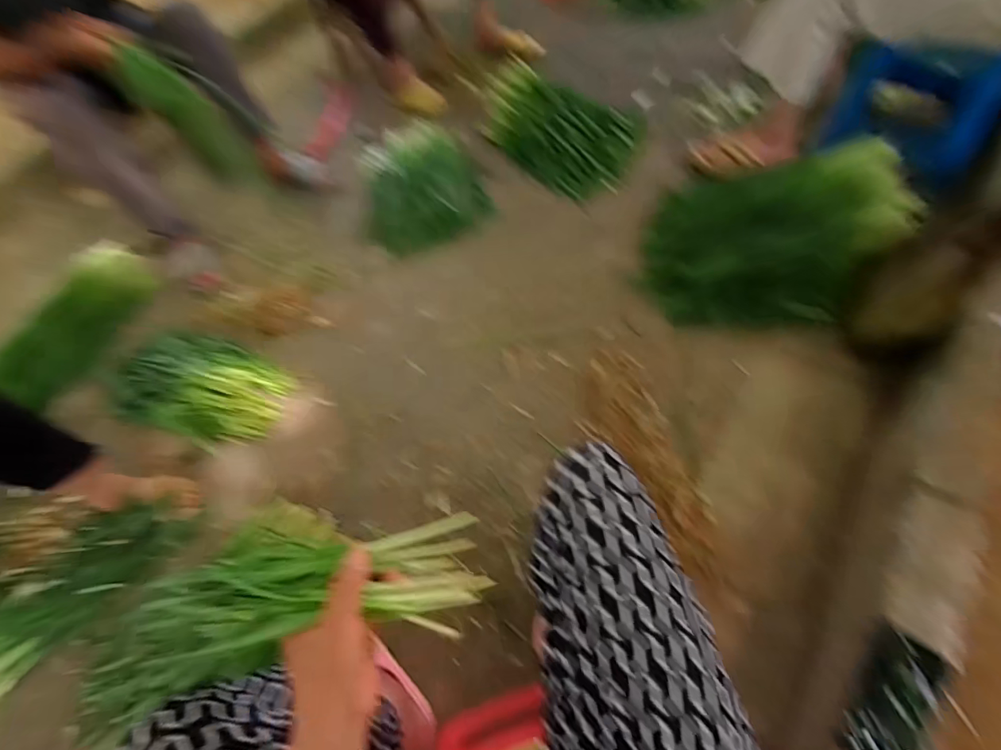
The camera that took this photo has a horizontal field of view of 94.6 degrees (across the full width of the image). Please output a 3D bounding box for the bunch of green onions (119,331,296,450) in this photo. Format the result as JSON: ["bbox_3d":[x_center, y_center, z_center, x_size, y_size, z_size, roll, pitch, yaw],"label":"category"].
[{"bbox_3d":[-0.678,0.018,1.055,0.401,0.084,0.250,13,63,16],"label":"bunch of green onions"}]

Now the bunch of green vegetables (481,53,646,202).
[{"bbox_3d":[0.146,-0.720,1.340,0.507,0.110,0.291,37,71,25],"label":"bunch of green vegetables"}]

